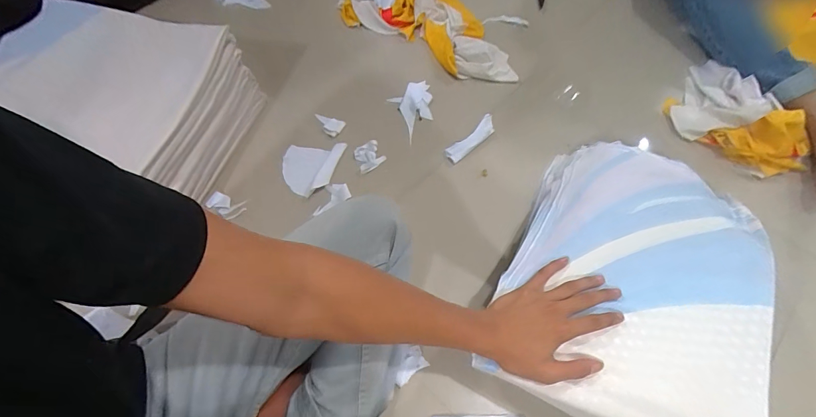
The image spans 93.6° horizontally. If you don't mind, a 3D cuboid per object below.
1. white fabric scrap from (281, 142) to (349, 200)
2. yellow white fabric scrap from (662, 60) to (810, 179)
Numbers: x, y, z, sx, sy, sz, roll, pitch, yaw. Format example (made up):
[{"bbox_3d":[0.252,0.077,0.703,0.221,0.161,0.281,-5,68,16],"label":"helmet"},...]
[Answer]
[{"bbox_3d":[-0.176,-0.076,0.715,0.110,0.023,0.103,-5,62,-3],"label":"white fabric scrap"},{"bbox_3d":[0.664,-0.189,0.757,0.213,0.053,0.256,-38,69,-18],"label":"yellow white fabric scrap"}]

